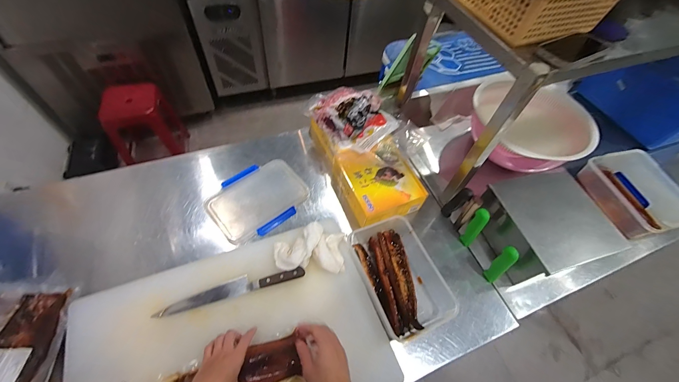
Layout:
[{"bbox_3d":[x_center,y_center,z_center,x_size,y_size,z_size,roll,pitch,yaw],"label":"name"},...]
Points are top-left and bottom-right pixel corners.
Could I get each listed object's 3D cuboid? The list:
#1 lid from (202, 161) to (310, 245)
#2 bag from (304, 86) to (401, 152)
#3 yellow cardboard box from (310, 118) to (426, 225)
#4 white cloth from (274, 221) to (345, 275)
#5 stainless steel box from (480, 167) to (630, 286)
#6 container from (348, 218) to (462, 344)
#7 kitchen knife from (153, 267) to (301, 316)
[{"bbox_3d":[-0.224,0.017,0.798,0.253,0.015,0.202,-35,66,-24],"label":"lid"},{"bbox_3d":[0.029,-0.217,0.832,0.253,0.089,0.176,27,59,12],"label":"bag"},{"bbox_3d":[0.071,-0.085,0.836,0.196,0.081,0.373,-19,60,-17],"label":"yellow cardboard box"},{"bbox_3d":[-0.071,0.134,0.692,0.166,0.038,0.116,4,57,-2],"label":"white cloth"},{"bbox_3d":[0.515,0.092,0.744,0.242,0.147,0.228,-12,59,-13],"label":"stainless steel box"},{"bbox_3d":[0.145,0.192,0.684,0.181,0.065,0.265,-20,61,-17],"label":"container"},{"bbox_3d":[-0.235,0.213,0.637,0.309,0.017,0.039,-13,59,-13],"label":"kitchen knife"}]

